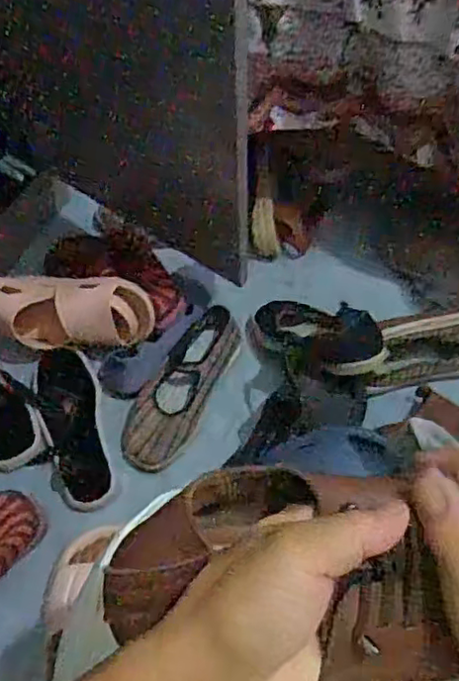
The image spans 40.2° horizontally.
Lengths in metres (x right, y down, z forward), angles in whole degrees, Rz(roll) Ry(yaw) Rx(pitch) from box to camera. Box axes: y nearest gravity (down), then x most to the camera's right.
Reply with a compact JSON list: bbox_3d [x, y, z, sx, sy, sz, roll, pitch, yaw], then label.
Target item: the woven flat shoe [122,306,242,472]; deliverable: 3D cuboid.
[{"bbox_3d":[-0.066,0.060,0.839,0.091,0.048,0.234,25,63,16],"label":"woven flat shoe"}]

